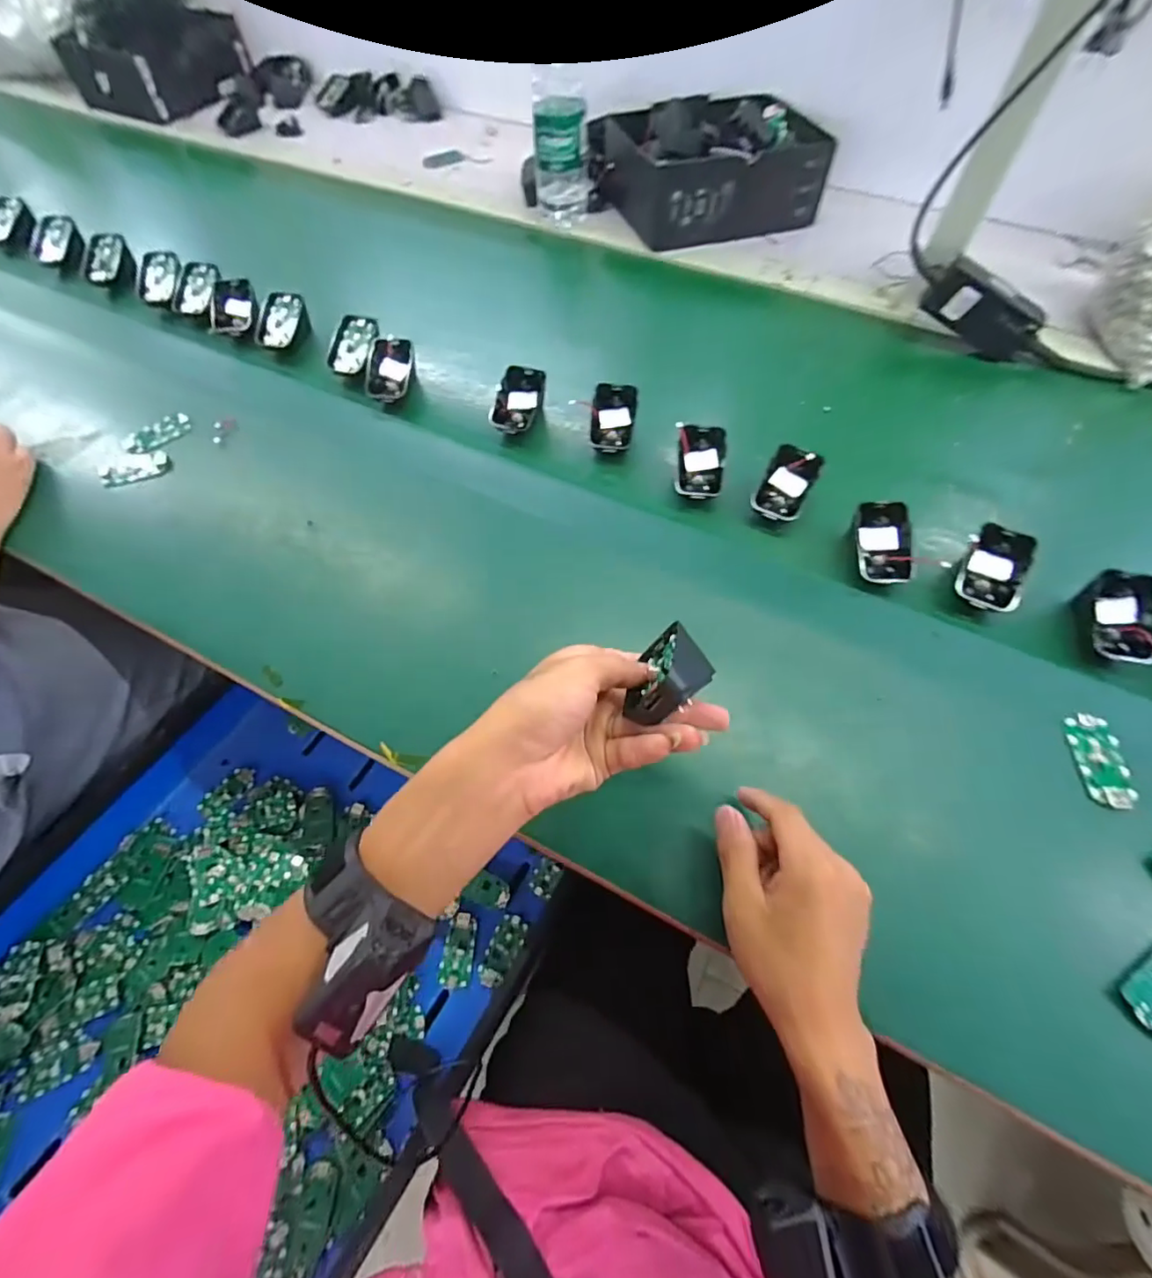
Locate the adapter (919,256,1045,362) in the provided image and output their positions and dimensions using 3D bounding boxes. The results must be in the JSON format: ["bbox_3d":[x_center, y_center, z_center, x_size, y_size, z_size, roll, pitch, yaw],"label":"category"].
[{"bbox_3d":[0.430,-0.345,0.582,0.115,0.056,0.034,30,66,-10],"label":"adapter"}]

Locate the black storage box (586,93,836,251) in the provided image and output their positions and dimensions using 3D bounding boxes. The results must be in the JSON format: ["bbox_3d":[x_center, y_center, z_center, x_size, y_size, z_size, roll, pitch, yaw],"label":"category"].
[{"bbox_3d":[0.176,-0.635,0.728,0.270,0.085,0.232,-12,62,-2],"label":"black storage box"}]

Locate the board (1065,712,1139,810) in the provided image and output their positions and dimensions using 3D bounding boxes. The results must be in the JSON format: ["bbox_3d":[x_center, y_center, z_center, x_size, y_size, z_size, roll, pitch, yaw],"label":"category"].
[{"bbox_3d":[0.368,0.084,0.385,0.033,0.004,0.065,4,63,6],"label":"board"}]

